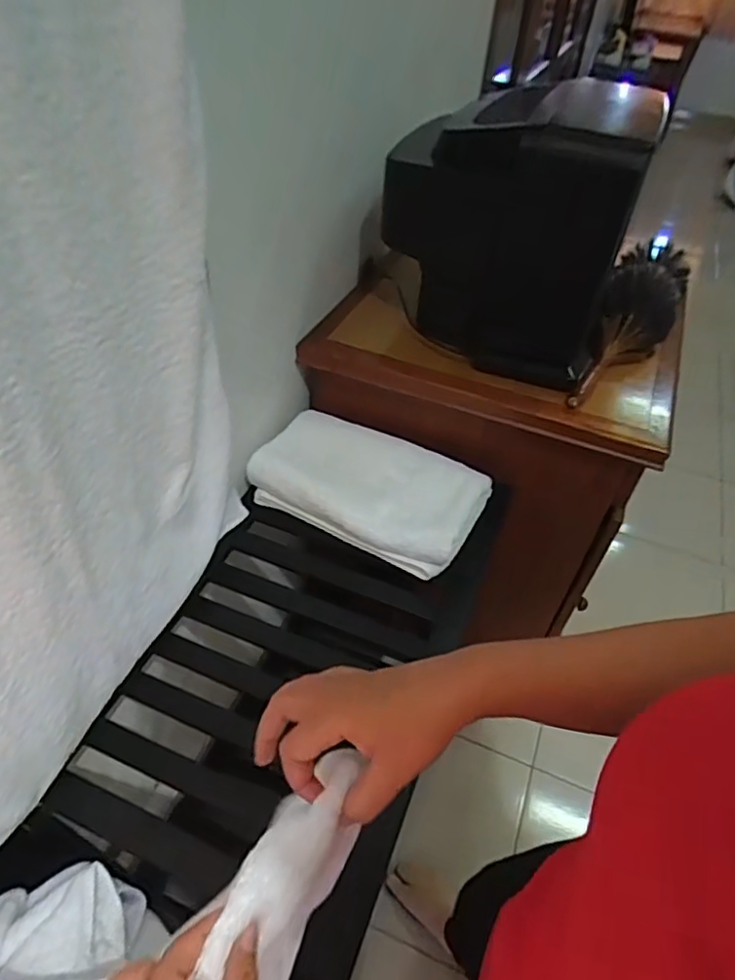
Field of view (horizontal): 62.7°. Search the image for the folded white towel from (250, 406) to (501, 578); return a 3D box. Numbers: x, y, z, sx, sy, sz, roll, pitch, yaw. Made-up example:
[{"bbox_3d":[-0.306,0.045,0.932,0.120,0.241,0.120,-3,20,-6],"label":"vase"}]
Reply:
[{"bbox_3d":[0.006,-0.008,0.960,0.345,0.082,0.200,23,47,17],"label":"folded white towel"}]

